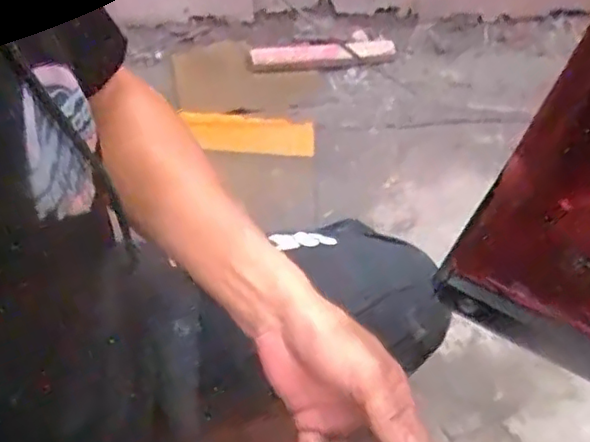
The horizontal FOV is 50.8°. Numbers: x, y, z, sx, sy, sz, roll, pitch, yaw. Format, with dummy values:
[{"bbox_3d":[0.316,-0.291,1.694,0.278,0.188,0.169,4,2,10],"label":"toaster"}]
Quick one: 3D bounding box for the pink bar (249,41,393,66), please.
[{"bbox_3d":[0.053,-0.313,1.161,0.268,0.036,0.028,-8,56,-6],"label":"pink bar"}]

